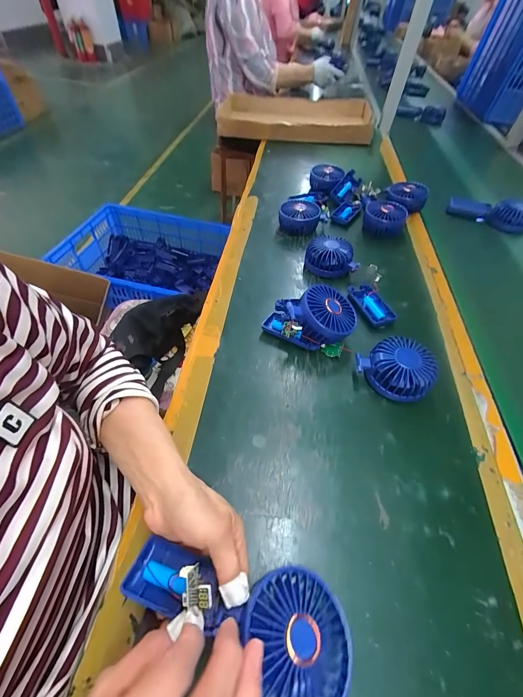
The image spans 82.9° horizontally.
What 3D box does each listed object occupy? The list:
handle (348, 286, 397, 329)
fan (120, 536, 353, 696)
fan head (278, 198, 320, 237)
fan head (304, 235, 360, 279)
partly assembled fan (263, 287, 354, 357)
[{"bbox_3d":[0.185,-0.072,0.498,0.046,0.020,0.090,-17,55,-15],"label":"handle"},{"bbox_3d":[-0.022,0.202,0.228,0.180,0.033,0.078,13,53,12],"label":"fan"},{"bbox_3d":[0.081,-0.285,0.640,0.086,0.041,0.088,5,52,2],"label":"fan head"},{"bbox_3d":[0.131,-0.170,0.553,0.098,0.043,0.074,15,53,9],"label":"fan head"},{"bbox_3d":[0.070,-0.045,0.440,0.129,0.072,0.083,9,53,5],"label":"partly assembled fan"}]

